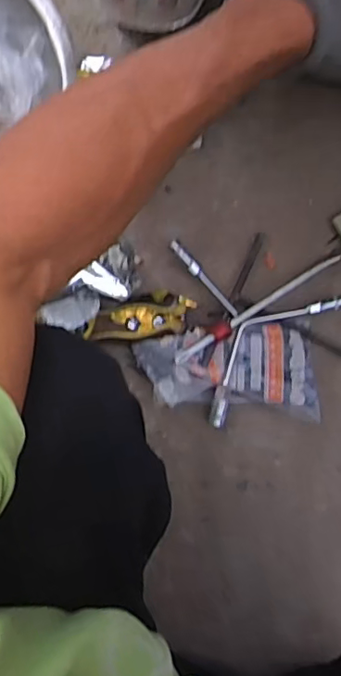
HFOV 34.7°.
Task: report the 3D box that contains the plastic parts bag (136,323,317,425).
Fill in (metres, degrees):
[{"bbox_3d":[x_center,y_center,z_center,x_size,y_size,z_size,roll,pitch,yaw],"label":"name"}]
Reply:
[{"bbox_3d":[0.072,0.042,0.691,0.223,0.052,0.114,0,87,-2],"label":"plastic parts bag"}]

